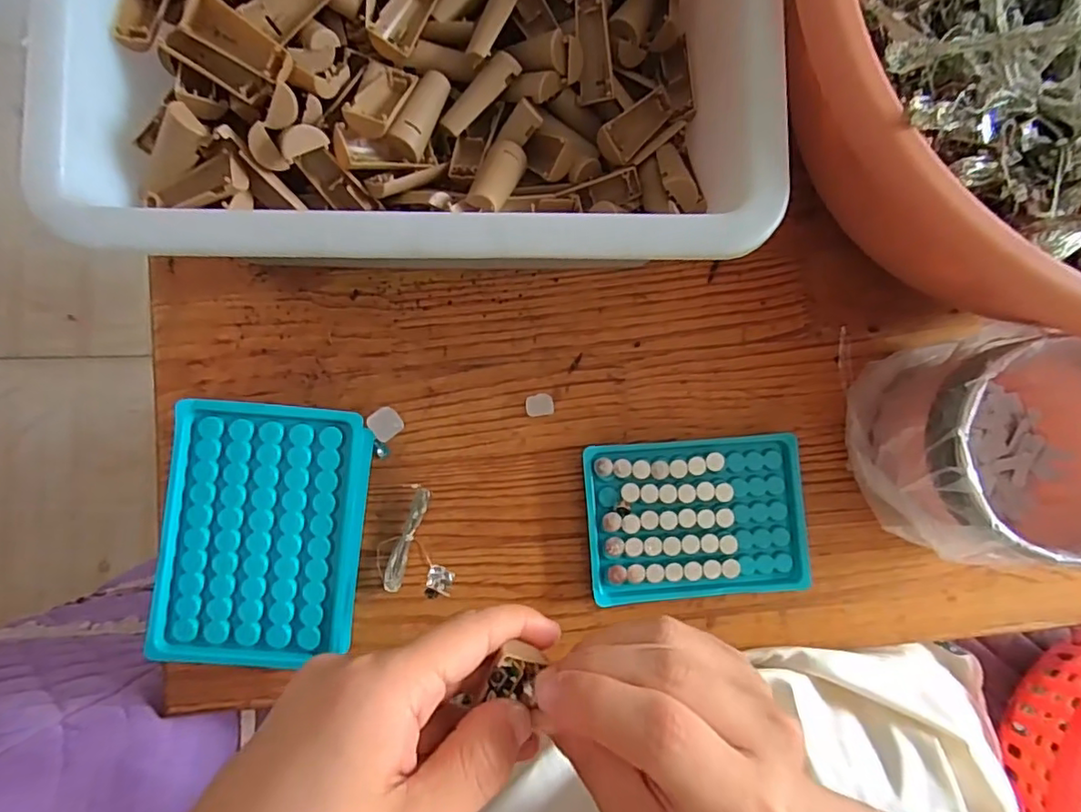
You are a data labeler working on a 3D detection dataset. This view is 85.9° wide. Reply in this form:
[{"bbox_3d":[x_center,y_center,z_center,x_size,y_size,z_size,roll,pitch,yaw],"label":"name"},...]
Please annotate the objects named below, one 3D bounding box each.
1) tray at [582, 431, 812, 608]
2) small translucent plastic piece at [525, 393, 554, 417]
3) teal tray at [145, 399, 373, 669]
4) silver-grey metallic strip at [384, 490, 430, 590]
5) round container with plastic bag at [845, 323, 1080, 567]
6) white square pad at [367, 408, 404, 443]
[{"bbox_3d":[0.094,0.068,0.357,0.130,0.016,0.095,-3,85,-4],"label":"tray"},{"bbox_3d":[-0.001,-0.001,0.364,0.017,0.004,0.014,-5,85,-4],"label":"small translucent plastic piece"},{"bbox_3d":[-0.148,0.068,0.327,0.092,0.056,0.132,4,85,-3],"label":"teal tray"},{"bbox_3d":[-0.081,0.080,0.351,0.011,0.011,0.062,18,84,-2],"label":"silver-grey metallic strip"},{"bbox_3d":[0.256,0.024,0.331,0.130,0.085,0.117,6,85,-3],"label":"round container with plastic bag"},{"bbox_3d":[-0.096,0.011,0.360,0.019,0.004,0.018,-43,89,-6],"label":"white square pad"}]

